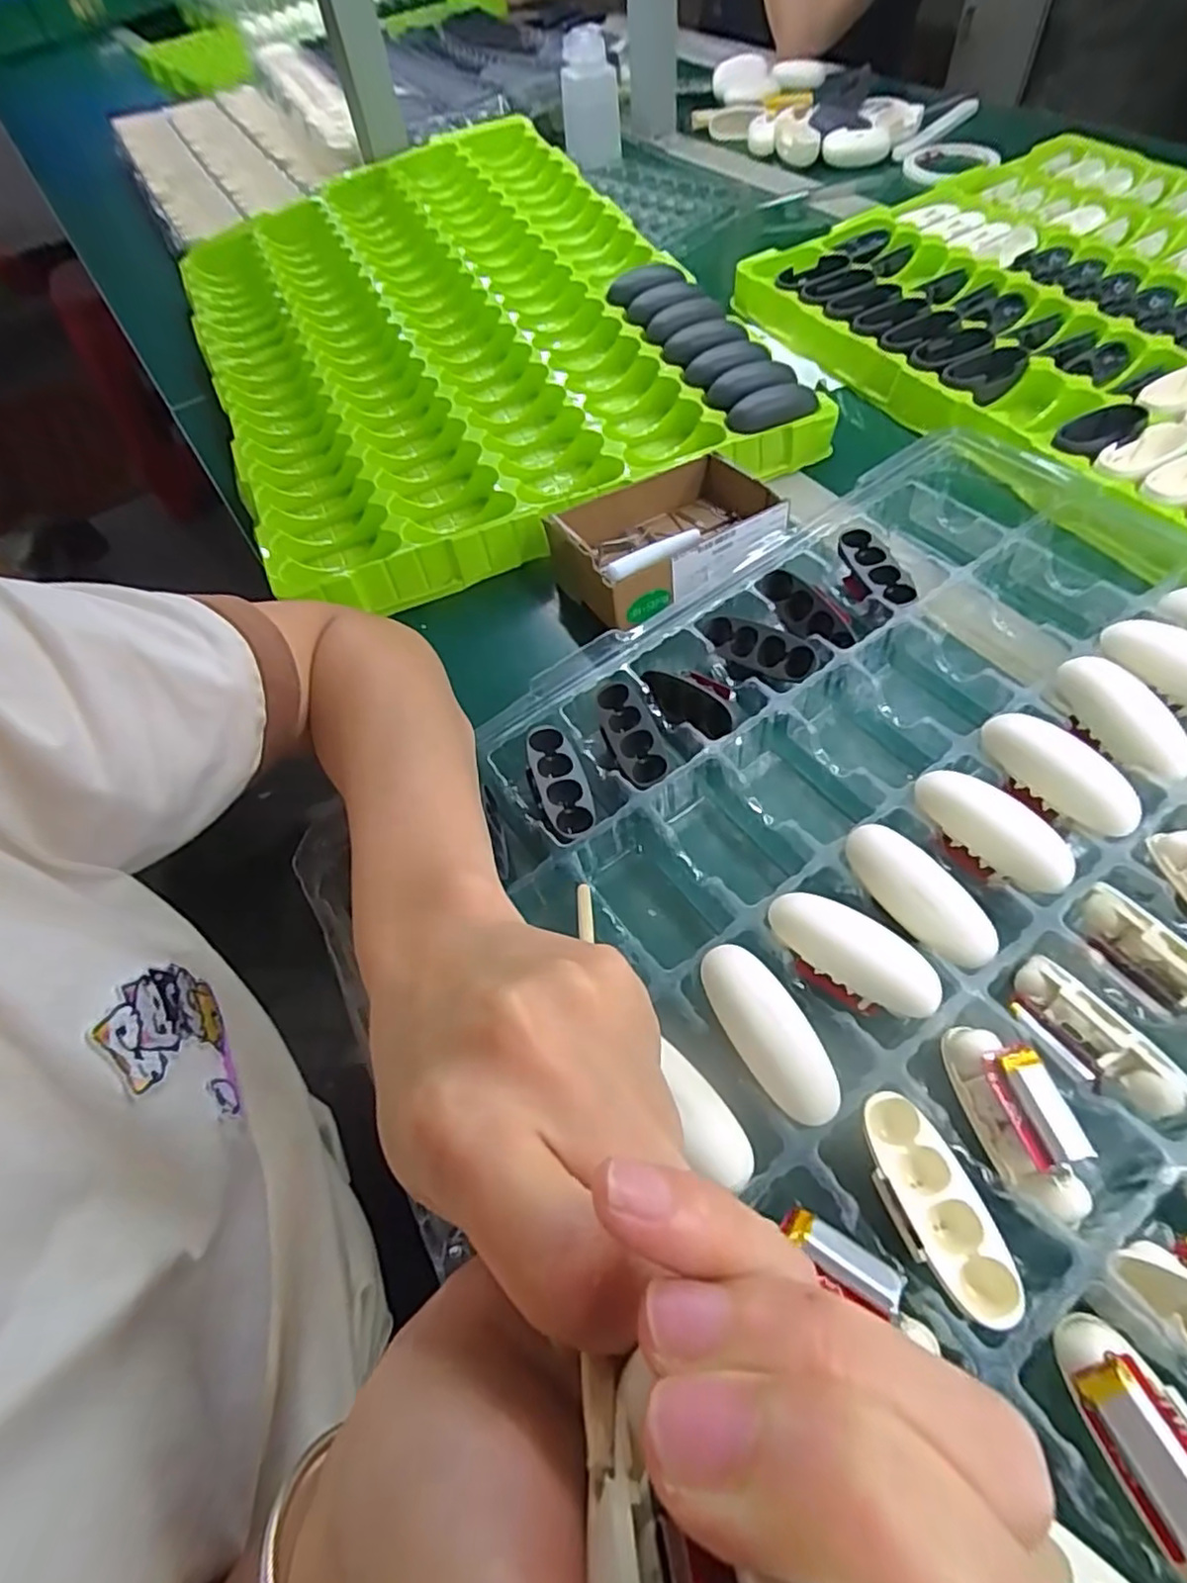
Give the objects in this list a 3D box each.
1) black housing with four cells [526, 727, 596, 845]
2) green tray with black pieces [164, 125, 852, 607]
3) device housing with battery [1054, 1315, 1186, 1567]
[{"bbox_3d":[-0.018,-0.005,0.317,0.025,0.005,0.065,-19,59,-7],"label":"black housing with four cells"},{"bbox_3d":[-0.128,-0.391,0.554,0.377,0.045,0.584,-24,59,-8],"label":"green tray with black pieces"},{"bbox_3d":[0.147,0.172,0.172,0.025,0.019,0.061,-17,42,-6],"label":"device housing with battery"}]

